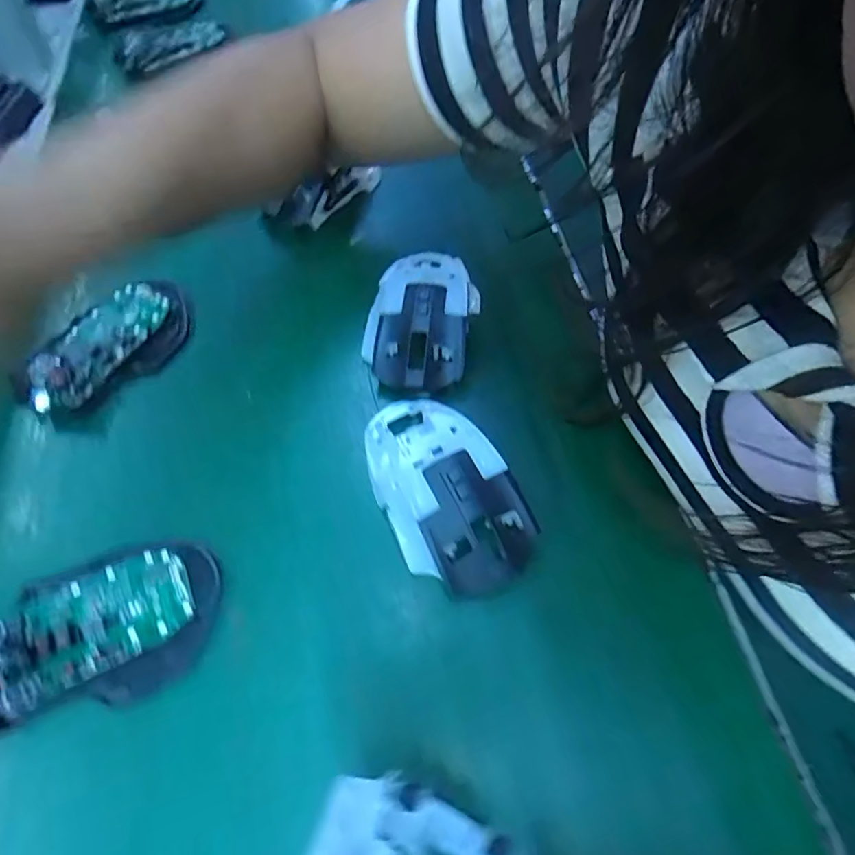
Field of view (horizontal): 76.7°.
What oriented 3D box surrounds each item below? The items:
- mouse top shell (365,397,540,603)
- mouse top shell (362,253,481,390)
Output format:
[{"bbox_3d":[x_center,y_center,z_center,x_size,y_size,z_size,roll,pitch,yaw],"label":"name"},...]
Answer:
[{"bbox_3d":[0.005,0.029,0.285,0.064,0.037,0.118,-25,61,-13],"label":"mouse top shell"},{"bbox_3d":[-0.001,-0.074,0.344,0.062,0.041,0.110,8,60,6],"label":"mouse top shell"}]

